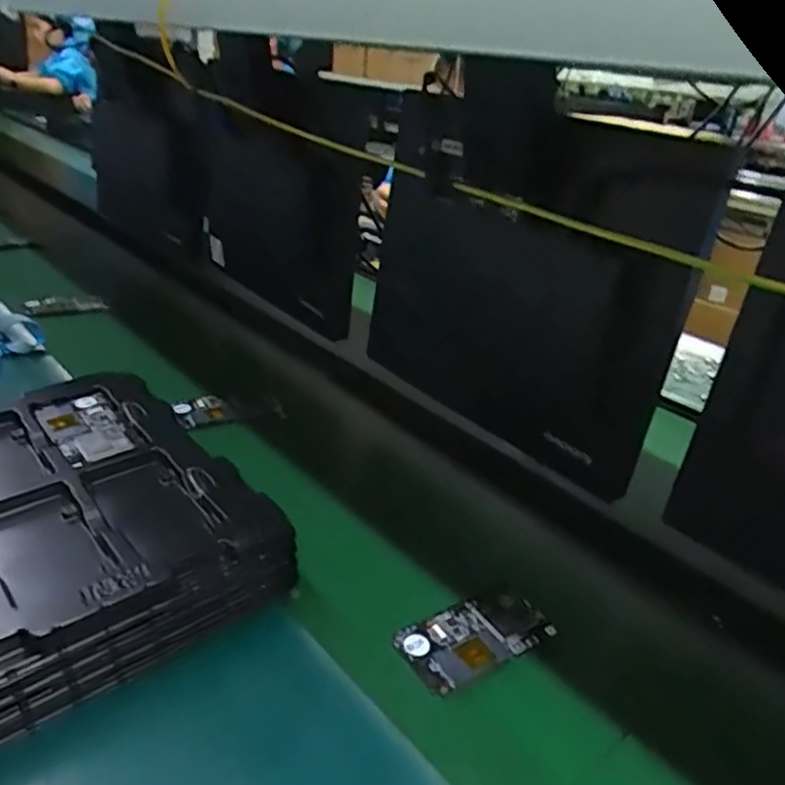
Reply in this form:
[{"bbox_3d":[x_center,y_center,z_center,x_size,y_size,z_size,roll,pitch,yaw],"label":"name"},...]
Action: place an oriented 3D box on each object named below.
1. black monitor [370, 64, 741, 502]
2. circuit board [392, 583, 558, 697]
[{"bbox_3d":[0.113,-0.124,0.694,0.059,0.345,0.399,-15,34,-37],"label":"black monitor"},{"bbox_3d":[0.067,0.192,0.542,0.126,0.004,0.066,-13,32,-34],"label":"circuit board"}]

